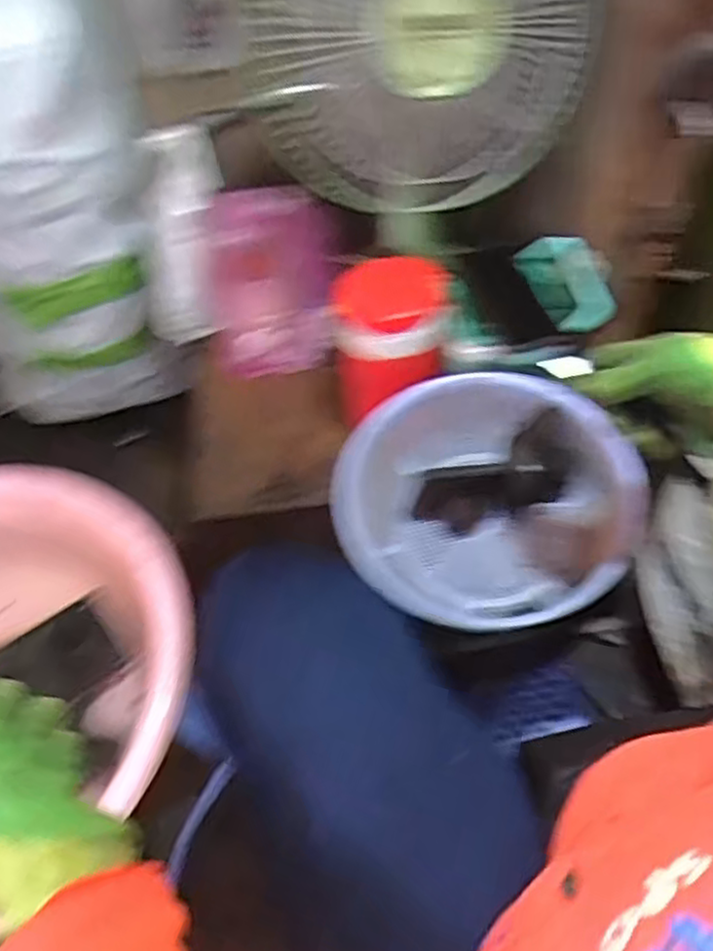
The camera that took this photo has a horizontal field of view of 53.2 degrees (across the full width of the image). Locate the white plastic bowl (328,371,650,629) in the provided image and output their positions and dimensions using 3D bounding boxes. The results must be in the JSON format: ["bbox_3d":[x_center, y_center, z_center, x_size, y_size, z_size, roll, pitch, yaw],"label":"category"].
[{"bbox_3d":[0.124,0.033,0.687,0.250,0.105,0.266,-2,52,2],"label":"white plastic bowl"}]

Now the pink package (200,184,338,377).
[{"bbox_3d":[-0.111,-0.257,0.941,0.172,0.222,0.112,-8,52,-2],"label":"pink package"}]

